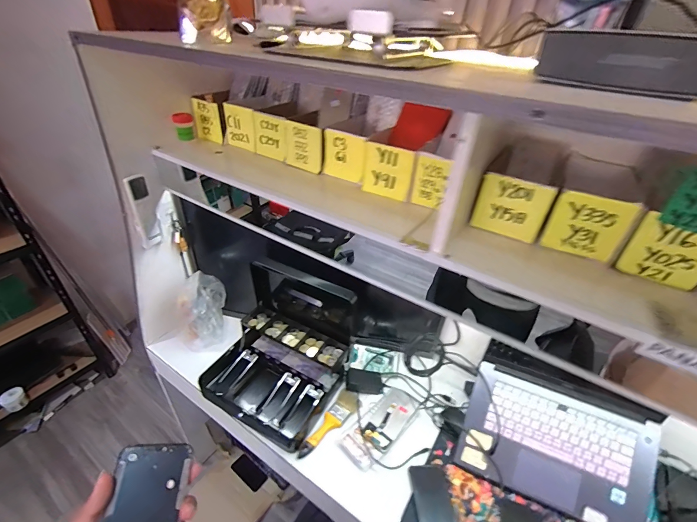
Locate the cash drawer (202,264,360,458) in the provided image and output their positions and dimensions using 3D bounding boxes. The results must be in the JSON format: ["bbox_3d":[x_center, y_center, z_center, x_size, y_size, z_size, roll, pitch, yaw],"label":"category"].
[{"bbox_3d":[-0.167,0.196,0.858,0.314,0.266,0.357,21,39,22],"label":"cash drawer"}]

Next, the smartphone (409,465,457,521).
[{"bbox_3d":[0.178,0.506,0.682,0.077,0.014,0.162,1,35,-3],"label":"smartphone"}]

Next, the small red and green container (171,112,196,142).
[{"bbox_3d":[-0.385,-0.316,0.783,0.042,0.053,0.051,-14,39,-23],"label":"small red and green container"}]

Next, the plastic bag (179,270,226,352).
[{"bbox_3d":[-0.410,0.140,0.953,0.103,0.193,0.119,-4,36,-11],"label":"plastic bag"}]

